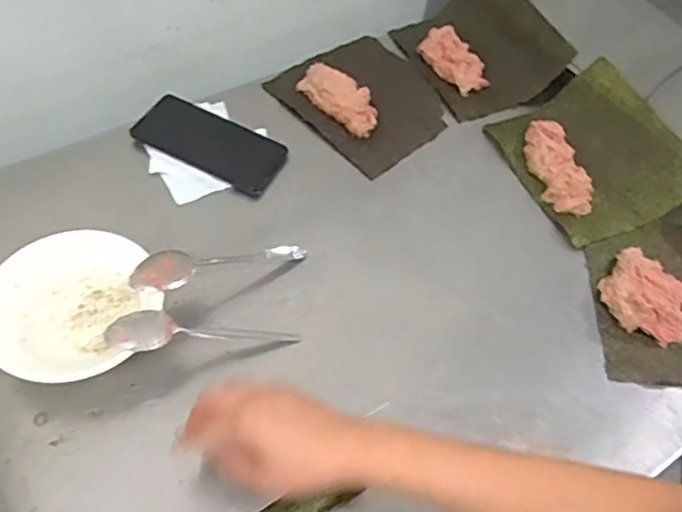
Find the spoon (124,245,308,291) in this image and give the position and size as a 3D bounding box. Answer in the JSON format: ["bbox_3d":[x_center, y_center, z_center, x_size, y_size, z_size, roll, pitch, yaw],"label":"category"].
[{"bbox_3d":[-0.116,0.006,0.589,0.169,0.025,0.039,-10,55,-36],"label":"spoon"}]

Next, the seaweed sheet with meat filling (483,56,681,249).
[{"bbox_3d":[0.291,-0.123,0.706,0.166,0.061,0.199,-19,60,-17],"label":"seaweed sheet with meat filling"}]

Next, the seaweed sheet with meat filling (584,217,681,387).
[{"bbox_3d":[0.350,0.041,0.622,0.177,0.031,0.193,7,56,-1],"label":"seaweed sheet with meat filling"}]

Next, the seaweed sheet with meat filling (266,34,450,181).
[{"bbox_3d":[0.033,-0.204,0.754,0.175,0.034,0.194,-34,65,-24],"label":"seaweed sheet with meat filling"}]

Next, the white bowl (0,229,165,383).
[{"bbox_3d":[-0.239,0.045,0.546,0.144,0.042,0.138,2,56,-3],"label":"white bowl"}]

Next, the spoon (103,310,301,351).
[{"bbox_3d":[-0.118,0.069,0.537,0.165,0.022,0.034,6,53,-28],"label":"spoon"}]

